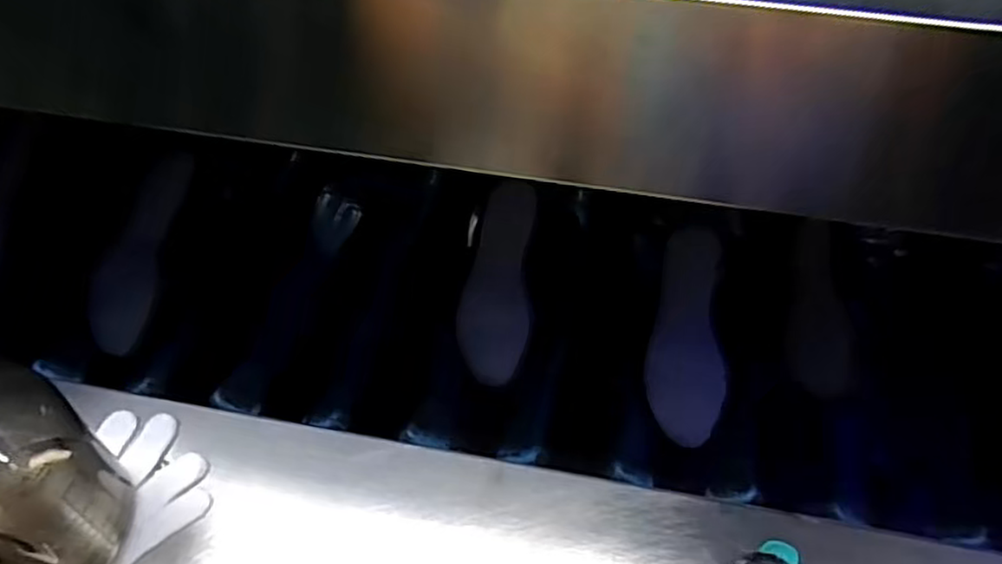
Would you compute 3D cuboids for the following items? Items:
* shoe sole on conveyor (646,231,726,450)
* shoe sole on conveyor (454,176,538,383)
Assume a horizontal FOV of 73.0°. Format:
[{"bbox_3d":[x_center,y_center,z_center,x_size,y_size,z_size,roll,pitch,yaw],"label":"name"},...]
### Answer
[{"bbox_3d":[0.183,0.047,0.666,0.069,0.020,0.212,6,73,3],"label":"shoe sole on conveyor"},{"bbox_3d":[-0.004,-0.002,0.707,0.073,0.010,0.211,0,73,13],"label":"shoe sole on conveyor"}]

